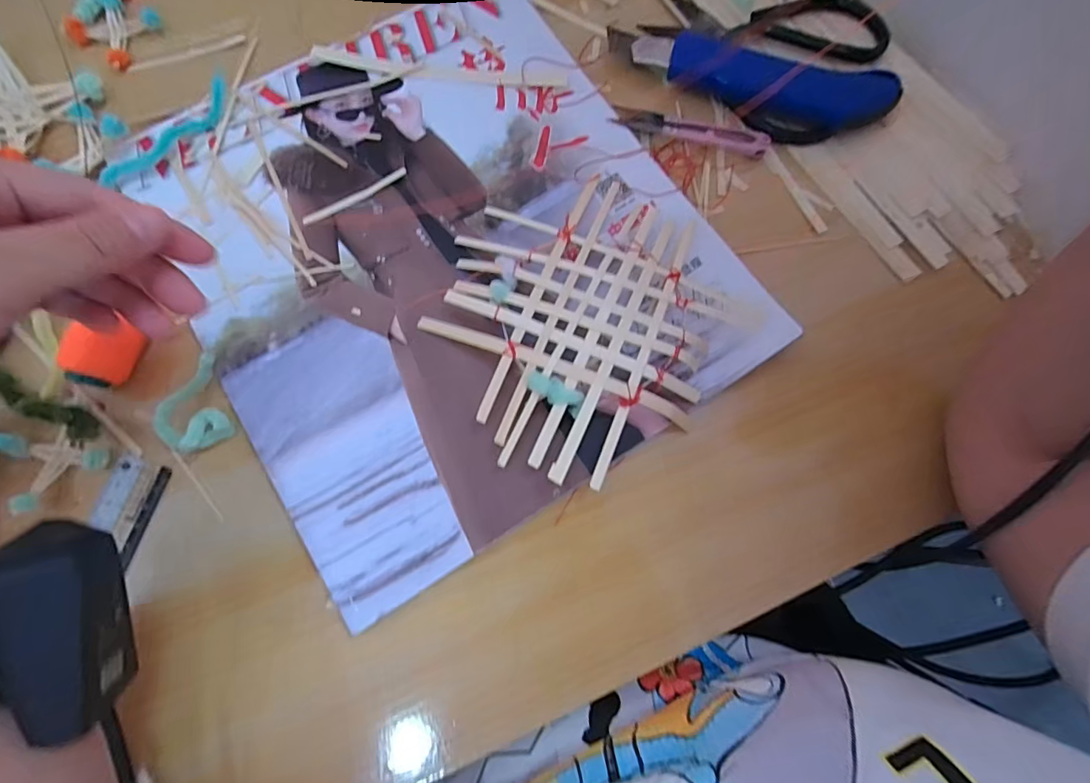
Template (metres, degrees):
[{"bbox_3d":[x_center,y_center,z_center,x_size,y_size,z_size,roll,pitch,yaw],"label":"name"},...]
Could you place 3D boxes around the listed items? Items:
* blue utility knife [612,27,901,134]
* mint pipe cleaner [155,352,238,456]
[{"bbox_3d":[0.132,-0.212,0.323,0.177,0.025,0.048,20,77,3],"label":"blue utility knife"},{"bbox_3d":[-0.190,0.009,0.267,0.036,0.009,0.048,-20,78,-6],"label":"mint pipe cleaner"}]

